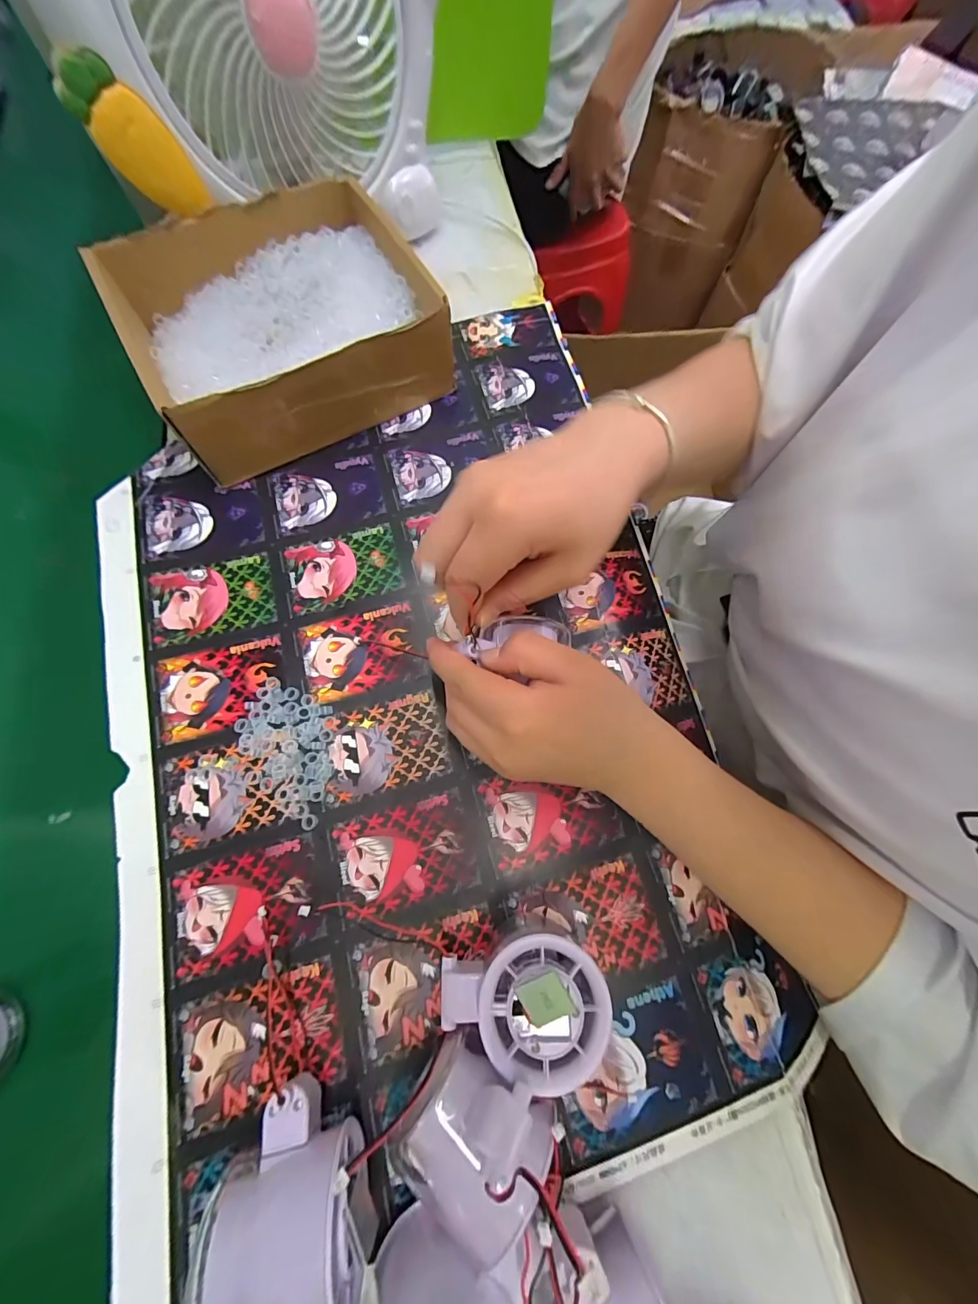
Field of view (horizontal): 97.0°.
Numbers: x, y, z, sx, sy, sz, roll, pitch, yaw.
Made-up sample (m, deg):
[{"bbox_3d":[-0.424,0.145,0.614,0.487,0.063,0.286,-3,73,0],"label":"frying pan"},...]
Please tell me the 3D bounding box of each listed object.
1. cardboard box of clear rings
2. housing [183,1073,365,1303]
[{"bbox_3d":[-0.154,-0.249,0.336,0.200,0.074,0.167,-28,76,-10],"label":"cardboard box of clear rings"},{"bbox_3d":[-0.085,0.241,0.193,0.066,0.054,0.075,3,73,0],"label":"housing"}]

